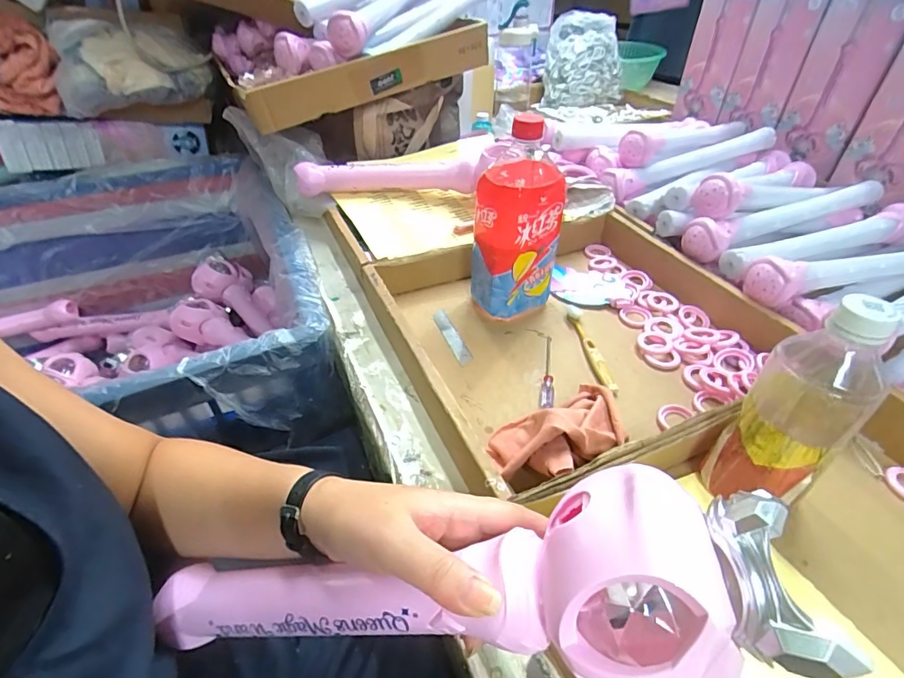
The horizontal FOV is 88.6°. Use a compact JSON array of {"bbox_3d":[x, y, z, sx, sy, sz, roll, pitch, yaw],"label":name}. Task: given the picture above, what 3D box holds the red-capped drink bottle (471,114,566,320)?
[{"bbox_3d":[0.072,-0.128,0.518,0.094,0.213,0.093,5,42,8],"label":"red-capped drink bottle"}]

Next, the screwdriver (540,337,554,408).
[{"bbox_3d":[0.102,0.031,0.492,0.013,0.011,0.114,5,42,8],"label":"screwdriver"}]

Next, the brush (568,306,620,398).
[{"bbox_3d":[0.154,0.006,0.520,0.016,0.010,0.143,-5,41,-4],"label":"brush"}]

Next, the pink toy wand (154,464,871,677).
[{"bbox_3d":[-0.017,0.135,0.242,0.344,0.080,0.067,-17,35,26],"label":"pink toy wand"}]

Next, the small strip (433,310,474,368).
[{"bbox_3d":[-0.001,-0.004,0.536,0.017,0.004,0.097,-17,45,-15],"label":"small strip"}]

